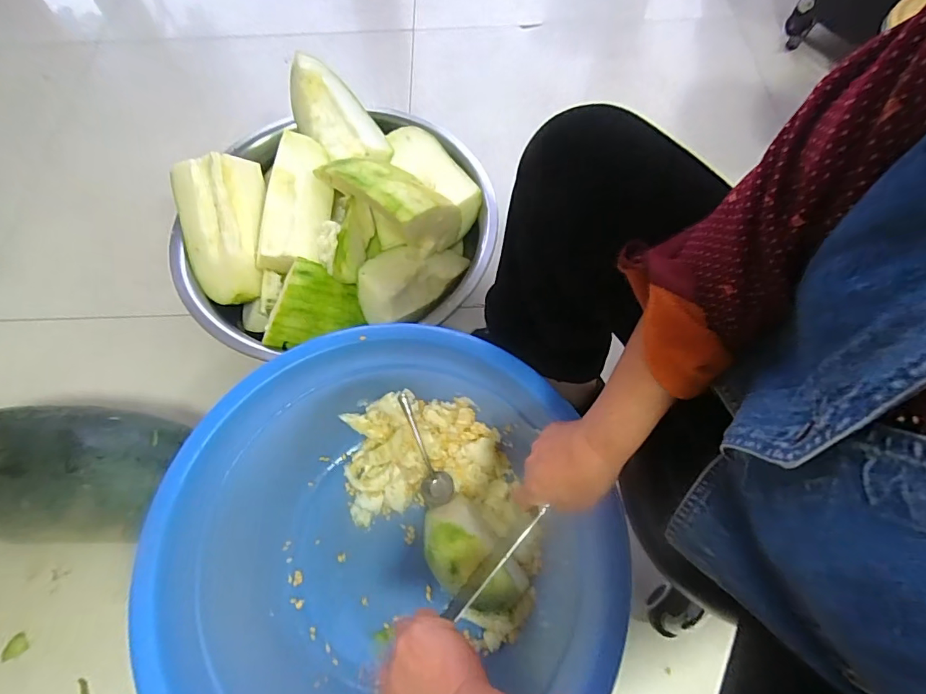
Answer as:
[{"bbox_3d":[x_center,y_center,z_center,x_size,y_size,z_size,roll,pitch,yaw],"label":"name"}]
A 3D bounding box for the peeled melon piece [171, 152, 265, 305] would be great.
[{"bbox_3d":[-0.361,-0.180,0.745,0.138,0.077,0.230,-8,89,-46],"label":"peeled melon piece"}]

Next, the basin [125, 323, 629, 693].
[{"bbox_3d":[-0.092,0.243,0.566,0.461,0.203,0.473,0,64,0],"label":"basin"}]

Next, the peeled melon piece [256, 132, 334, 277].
[{"bbox_3d":[-0.254,-0.228,0.725,0.091,0.049,0.226,5,78,3],"label":"peeled melon piece"}]

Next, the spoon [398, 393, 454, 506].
[{"bbox_3d":[-0.056,0.144,0.672,0.044,0.031,0.161,-19,83,-8],"label":"spoon"}]

